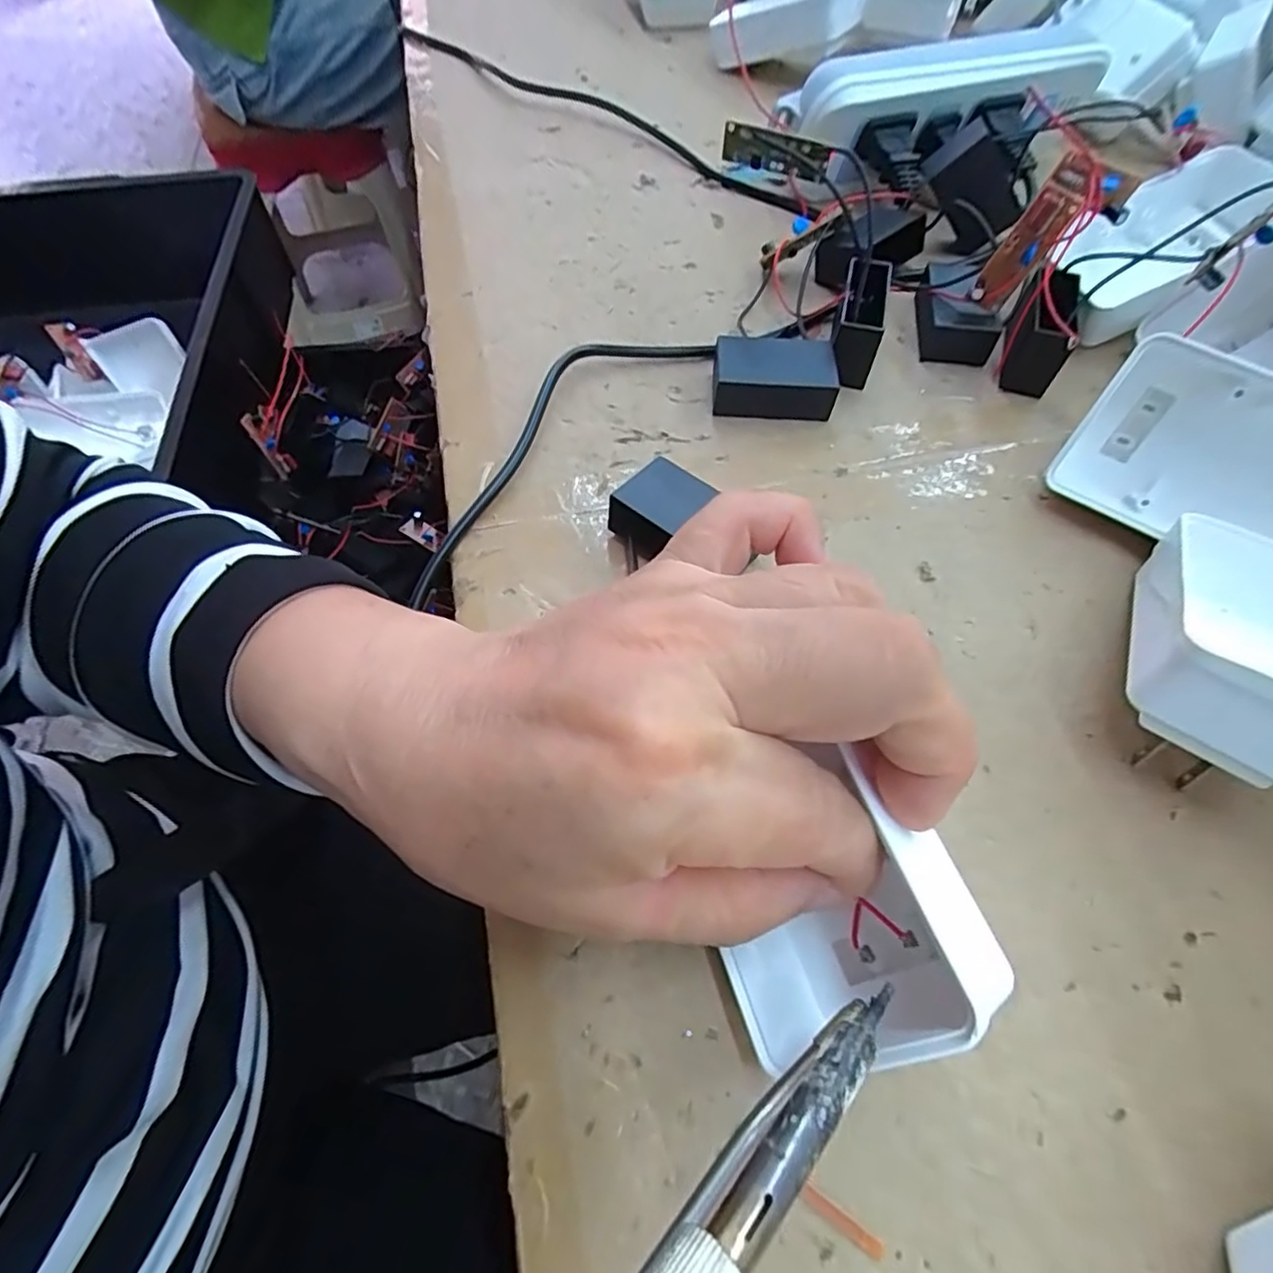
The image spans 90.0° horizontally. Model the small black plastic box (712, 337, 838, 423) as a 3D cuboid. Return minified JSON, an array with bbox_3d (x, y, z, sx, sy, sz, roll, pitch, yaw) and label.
[{"bbox_3d":[0.056,-0.108,0.264,0.048,0.020,0.032,5,60,2],"label":"small black plastic box"}]

